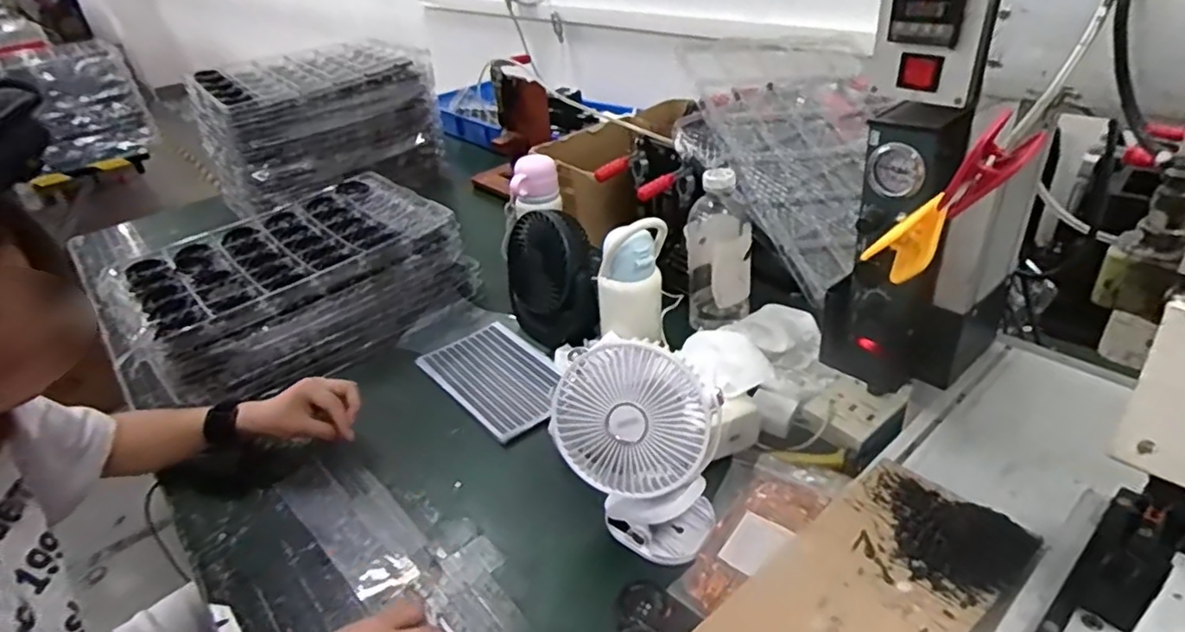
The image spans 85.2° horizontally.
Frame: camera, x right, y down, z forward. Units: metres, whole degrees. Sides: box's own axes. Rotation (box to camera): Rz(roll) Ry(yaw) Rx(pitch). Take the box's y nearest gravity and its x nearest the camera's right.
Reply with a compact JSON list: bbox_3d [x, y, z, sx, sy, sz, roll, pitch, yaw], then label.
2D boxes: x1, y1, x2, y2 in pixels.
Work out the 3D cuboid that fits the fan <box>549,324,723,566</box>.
[{"bbox_3d":[0.039,0.129,0.616,0.151,0.188,0.088,11,37,23],"label":"fan"}]

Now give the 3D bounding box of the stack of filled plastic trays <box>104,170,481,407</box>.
[{"bbox_3d":[-0.438,-0.061,0.999,0.430,0.135,0.313,-26,39,-27],"label":"stack of filled plastic trays"}]

